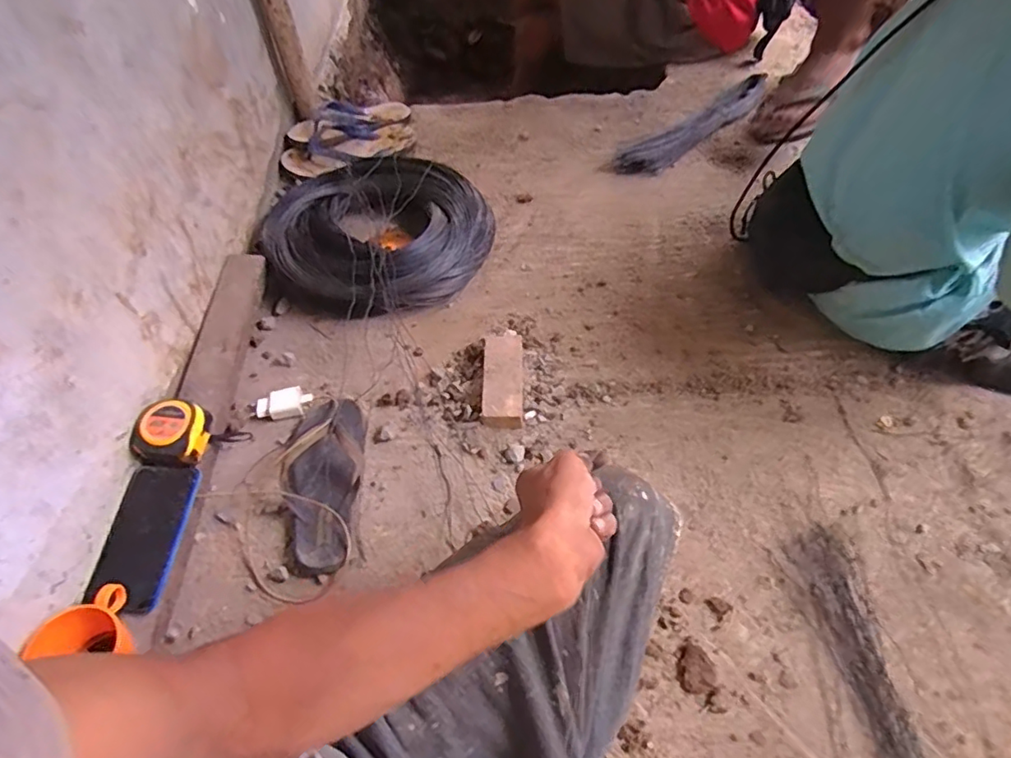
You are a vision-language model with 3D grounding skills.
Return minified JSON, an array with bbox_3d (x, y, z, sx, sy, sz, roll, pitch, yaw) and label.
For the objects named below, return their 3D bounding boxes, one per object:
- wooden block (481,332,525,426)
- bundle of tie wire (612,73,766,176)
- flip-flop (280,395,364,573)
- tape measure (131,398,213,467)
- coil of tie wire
[{"bbox_3d":[-0.003,-0.003,0.796,0.057,0.037,0.155,-1,57,3],"label":"wooden block"},{"bbox_3d":[0.397,-0.520,1.139,0.454,0.032,0.076,-35,61,-17],"label":"bundle of tie wire"},{"bbox_3d":[-0.232,0.128,0.712,0.094,0.054,0.227,-7,57,0],"label":"flip-flop"},{"bbox_3d":[-0.398,0.065,0.670,0.067,0.044,0.080,13,59,12],"label":"tape measure"},{"bbox_3d":[-0.203,-0.239,0.940,0.356,0.104,0.309,-39,63,-19],"label":"coil of tie wire"}]

